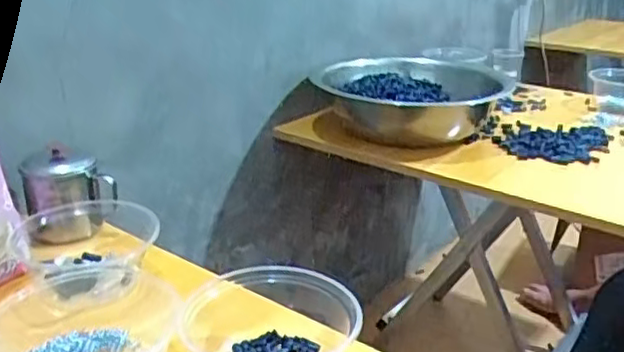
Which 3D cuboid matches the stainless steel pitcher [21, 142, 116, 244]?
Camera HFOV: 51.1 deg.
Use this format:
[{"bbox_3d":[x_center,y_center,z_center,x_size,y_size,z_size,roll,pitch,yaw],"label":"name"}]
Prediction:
[{"bbox_3d":[-0.266,0.025,0.716,0.089,0.097,0.089,5,23,-2],"label":"stainless steel pitcher"}]

